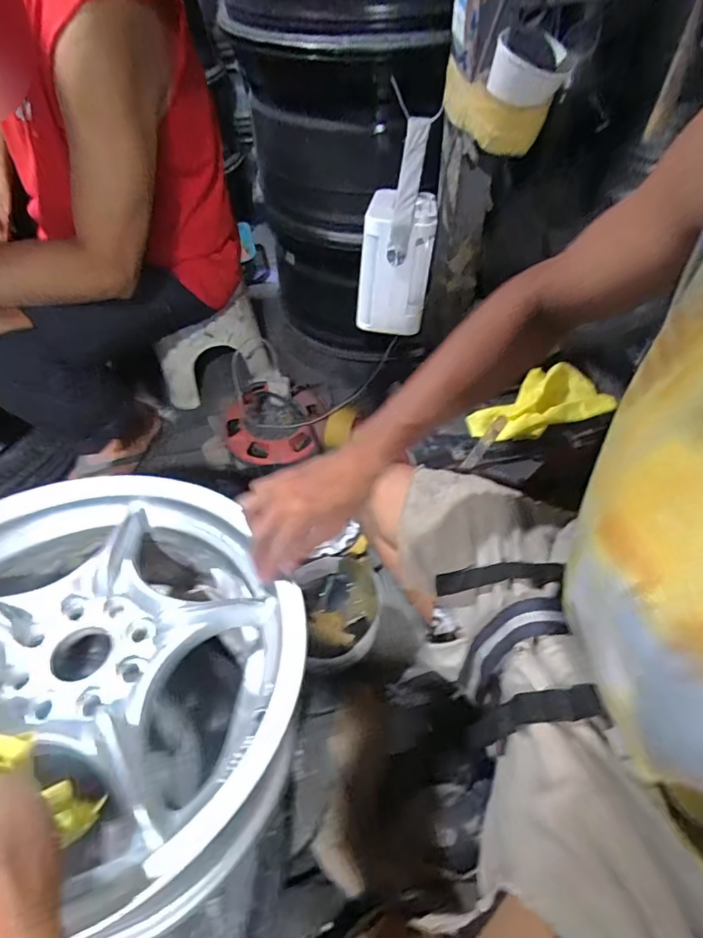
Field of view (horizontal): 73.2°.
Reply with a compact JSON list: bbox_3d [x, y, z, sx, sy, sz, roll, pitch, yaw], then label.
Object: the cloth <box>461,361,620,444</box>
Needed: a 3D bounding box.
[{"bbox_3d":[0.313,-0.116,0.799,0.256,0.044,0.115,-19,54,-13],"label":"cloth"}]

